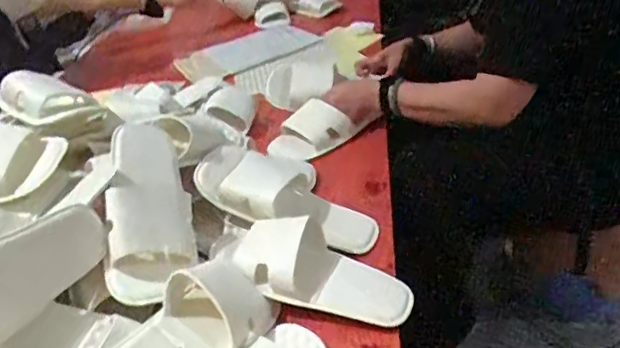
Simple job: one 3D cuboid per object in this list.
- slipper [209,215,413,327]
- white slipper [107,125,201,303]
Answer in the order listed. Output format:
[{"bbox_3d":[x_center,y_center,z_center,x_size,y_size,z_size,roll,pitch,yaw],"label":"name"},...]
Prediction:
[{"bbox_3d":[0.001,0.122,0.710,0.265,0.068,0.106,20,38,6],"label":"slipper"},{"bbox_3d":[-0.206,0.032,0.715,0.101,0.078,0.267,-7,55,-7],"label":"white slipper"}]

